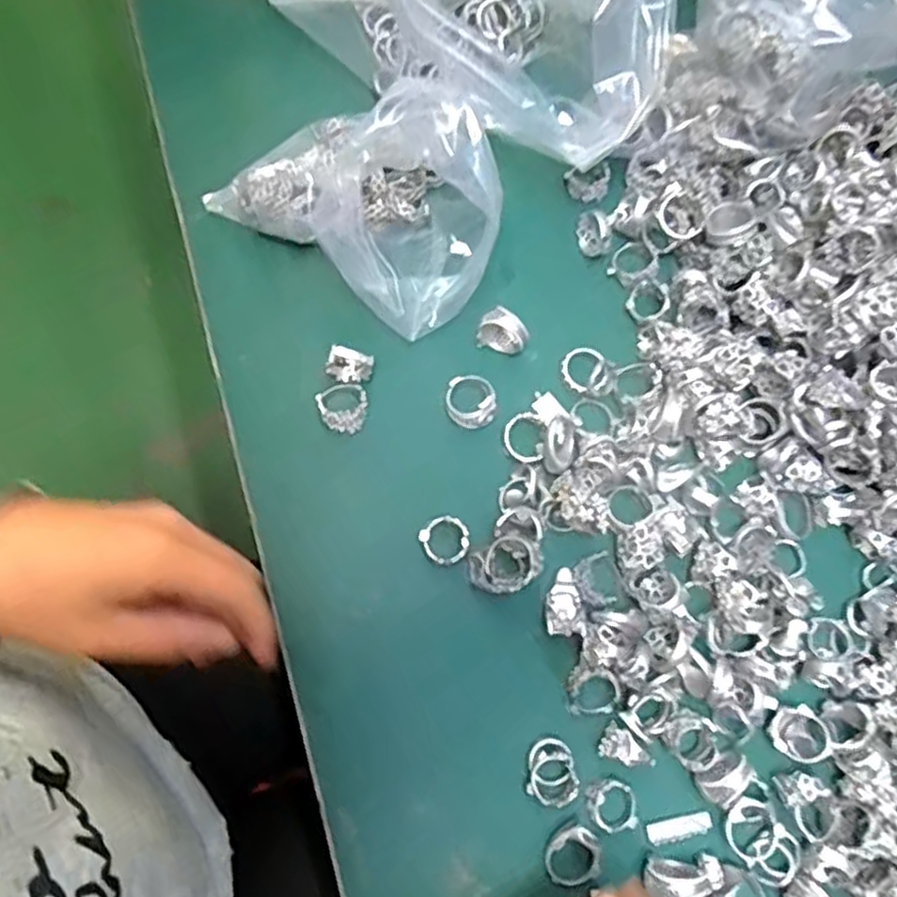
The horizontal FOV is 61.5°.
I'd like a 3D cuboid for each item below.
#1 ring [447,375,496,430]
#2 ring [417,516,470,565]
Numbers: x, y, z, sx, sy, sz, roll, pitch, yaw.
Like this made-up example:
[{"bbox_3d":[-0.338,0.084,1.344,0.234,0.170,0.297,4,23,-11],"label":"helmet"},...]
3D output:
[{"bbox_3d":[0.011,-0.024,0.369,0.023,0.015,0.025,1,77,-5],"label":"ring"},{"bbox_3d":[-0.001,0.043,0.353,0.022,0.007,0.022,-1,78,7],"label":"ring"}]

